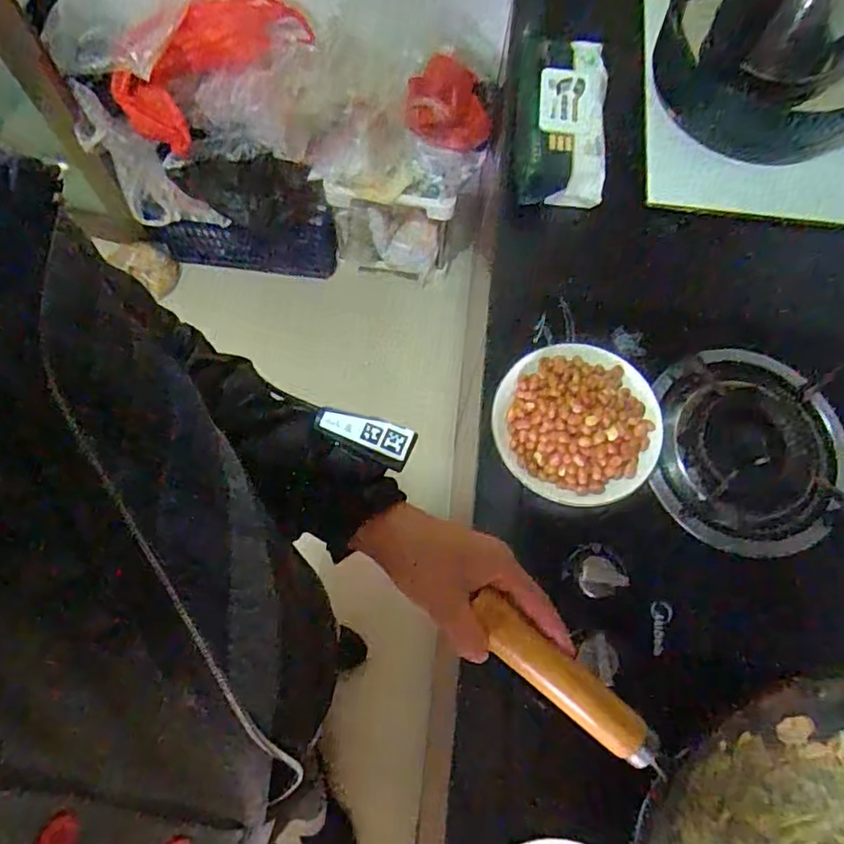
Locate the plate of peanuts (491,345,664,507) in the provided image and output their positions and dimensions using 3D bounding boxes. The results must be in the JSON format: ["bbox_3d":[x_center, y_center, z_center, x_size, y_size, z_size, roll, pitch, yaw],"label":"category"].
[{"bbox_3d":[0.166,0.003,0.642,0.173,0.052,0.161,0,70,-1],"label":"plate of peanuts"}]

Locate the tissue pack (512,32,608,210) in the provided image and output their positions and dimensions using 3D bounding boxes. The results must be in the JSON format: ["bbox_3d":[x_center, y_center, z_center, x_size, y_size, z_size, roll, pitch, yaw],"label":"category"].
[{"bbox_3d":[0.174,-0.398,0.785,0.113,0.071,0.262,5,70,1],"label":"tissue pack"}]

